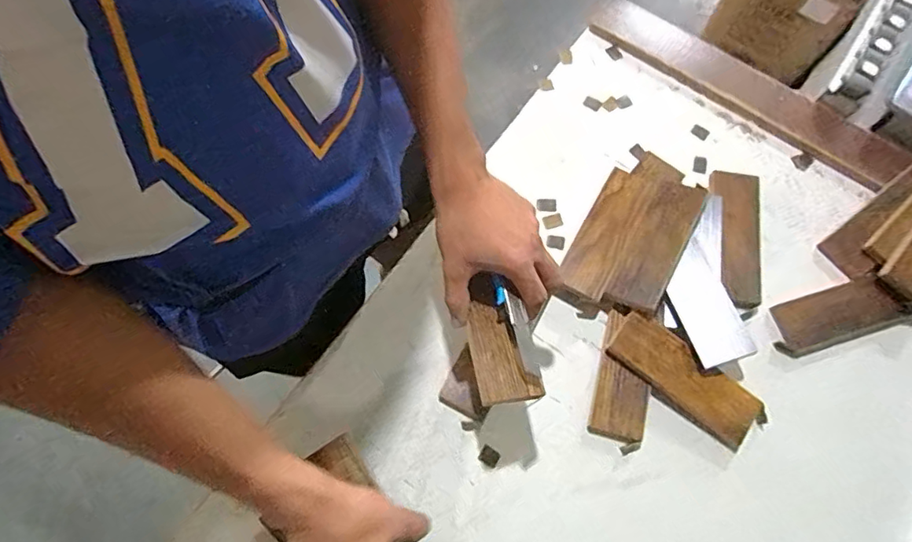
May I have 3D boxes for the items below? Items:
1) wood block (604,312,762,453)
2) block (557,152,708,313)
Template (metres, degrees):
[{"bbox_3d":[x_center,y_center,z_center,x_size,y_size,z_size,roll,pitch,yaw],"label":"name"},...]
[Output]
[{"bbox_3d":[0.257,0.123,0.626,0.175,0.029,0.067,38,74,11],"label":"wood block"},{"bbox_3d":[0.221,-0.054,0.675,0.114,0.016,0.215,26,71,19],"label":"block"}]

